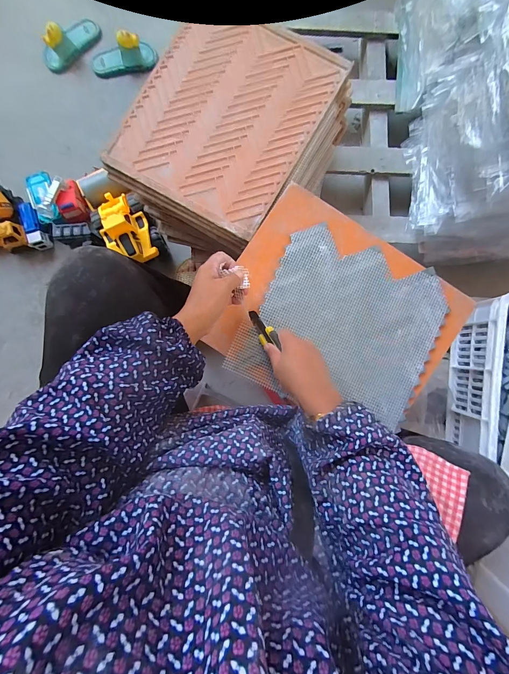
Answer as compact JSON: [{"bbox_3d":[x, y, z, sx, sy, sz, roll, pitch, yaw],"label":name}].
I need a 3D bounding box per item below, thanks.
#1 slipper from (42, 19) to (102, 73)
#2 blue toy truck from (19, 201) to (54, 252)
[{"bbox_3d":[-0.448,-0.718,0.720,0.161,0.061,0.051,-45,89,-3],"label":"slipper"},{"bbox_3d":[-0.517,-0.259,0.704,0.040,0.032,0.107,-16,107,-2],"label":"blue toy truck"}]

